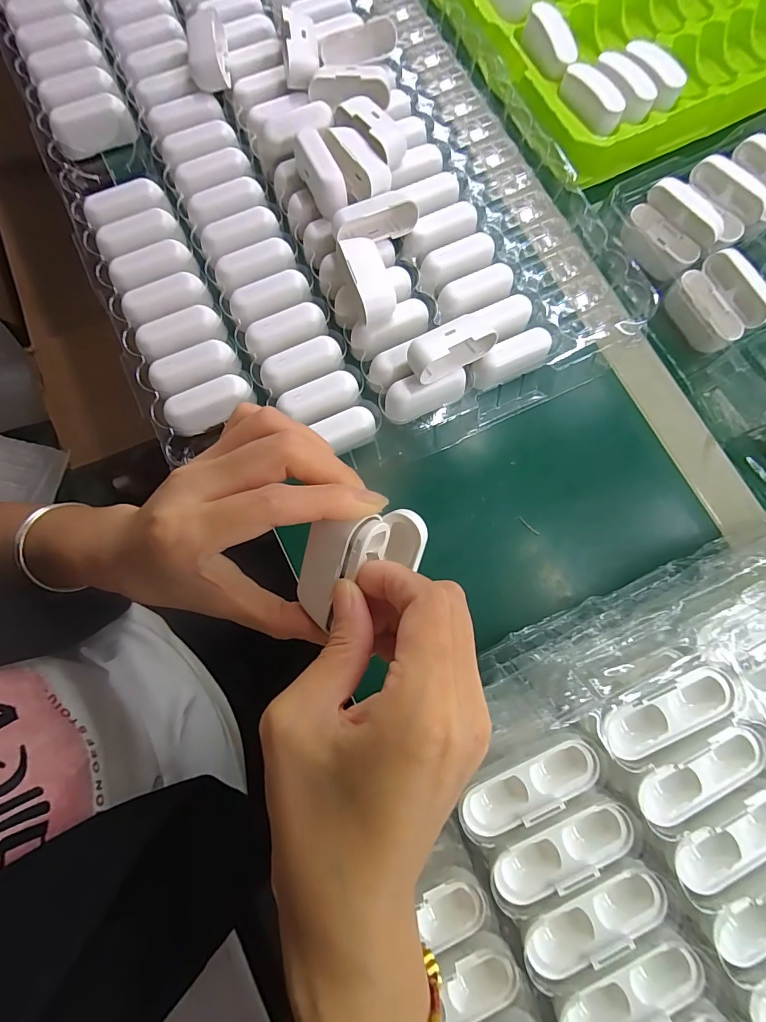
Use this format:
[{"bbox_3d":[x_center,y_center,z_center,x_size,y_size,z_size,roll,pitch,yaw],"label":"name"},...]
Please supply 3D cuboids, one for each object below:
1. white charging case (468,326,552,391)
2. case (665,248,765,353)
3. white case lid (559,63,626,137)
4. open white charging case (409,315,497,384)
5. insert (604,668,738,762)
[{"bbox_3d":[0.097,-0.115,0.309,0.064,0.018,0.024,-23,80,-6],"label":"white charging case"},{"bbox_3d":[0.260,-0.163,0.318,0.044,0.038,0.066,-29,82,-6],"label":"case"},{"bbox_3d":[0.179,-0.349,0.345,0.028,0.018,0.063,-27,81,-7],"label":"white case lid"},{"bbox_3d":[0.048,-0.116,0.289,0.063,0.021,0.024,-30,81,-7],"label":"open white charging case"},{"bbox_3d":[0.136,0.097,0.194,0.061,0.011,0.023,-23,80,-6],"label":"insert"}]

